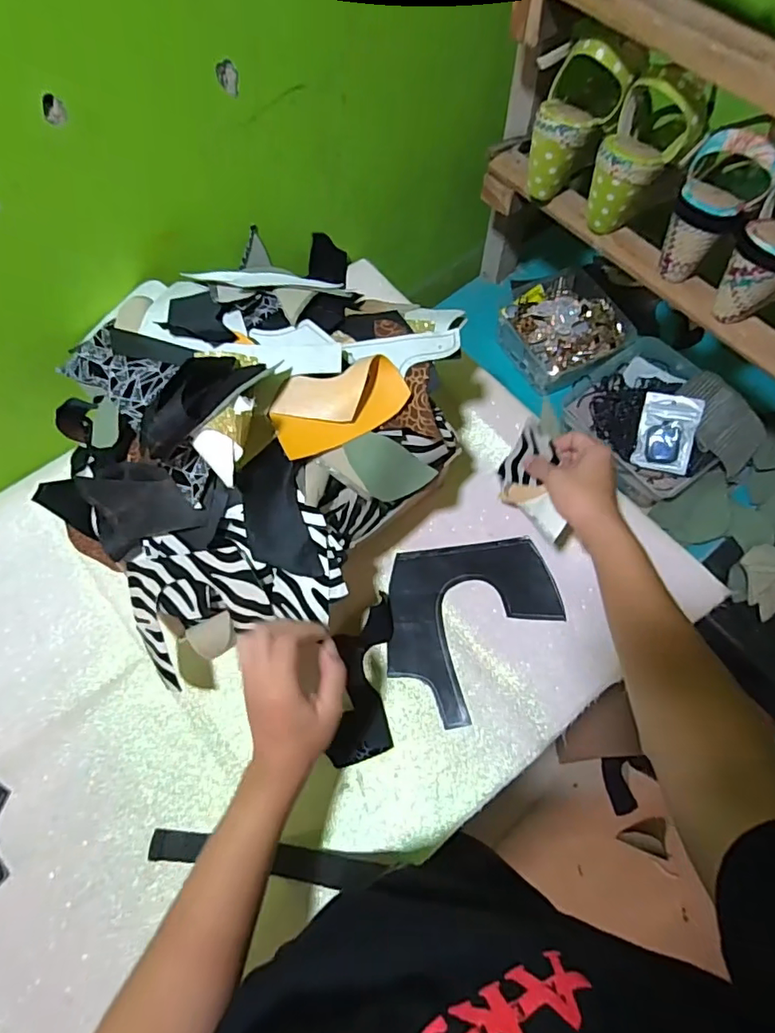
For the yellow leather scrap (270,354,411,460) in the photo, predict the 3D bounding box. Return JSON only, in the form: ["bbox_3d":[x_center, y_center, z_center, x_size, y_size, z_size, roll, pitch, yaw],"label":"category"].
[{"bbox_3d":[-0.040,-0.095,0.455,0.115,0.028,0.060,-25,70,-9],"label":"yellow leather scrap"}]

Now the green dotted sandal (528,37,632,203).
[{"bbox_3d":[0.185,-0.416,0.572,0.063,0.144,0.078,-32,70,-34],"label":"green dotted sandal"}]

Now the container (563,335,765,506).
[{"bbox_3d":[0.374,-0.137,0.739,0.203,0.083,0.216,-30,71,-11],"label":"container"}]

